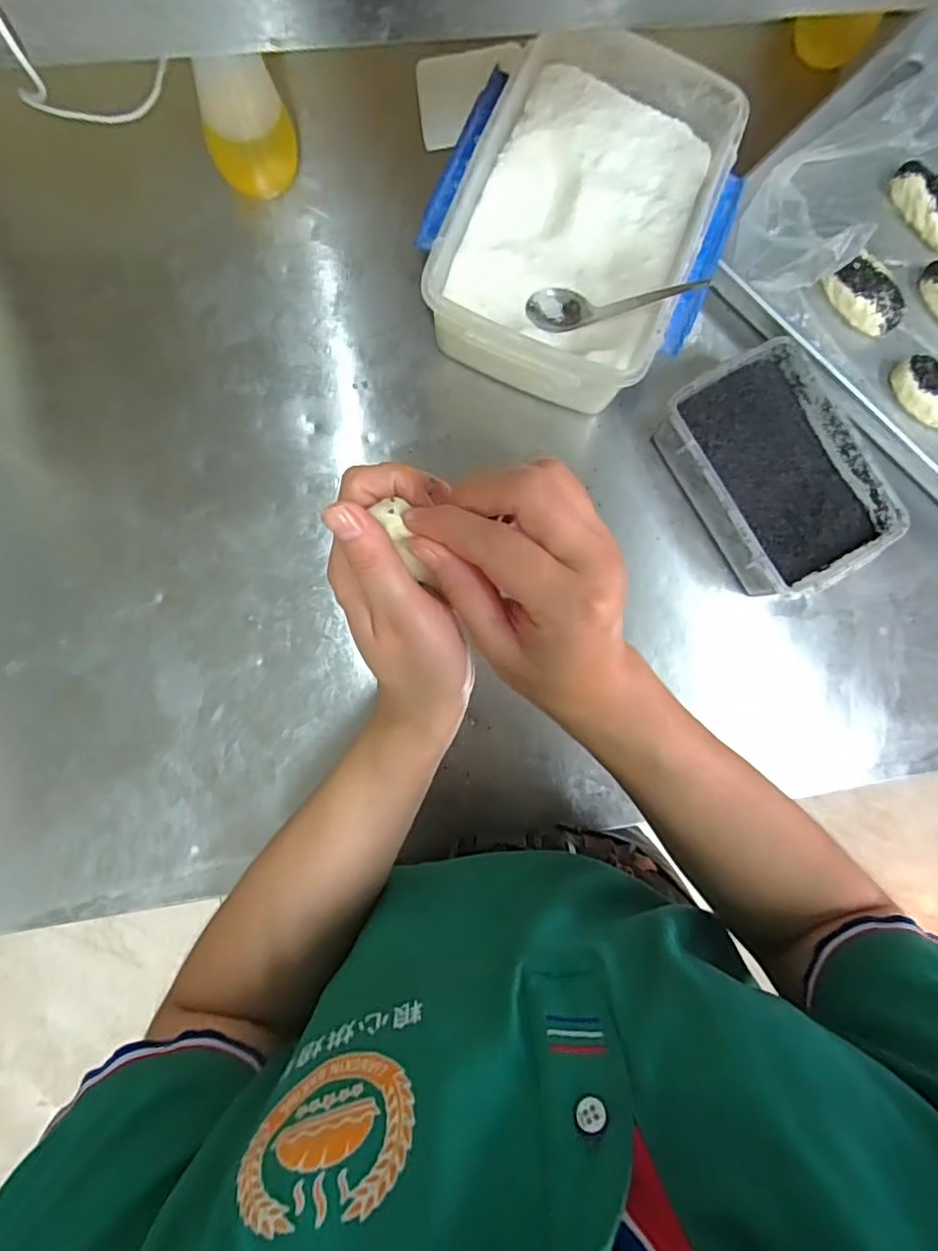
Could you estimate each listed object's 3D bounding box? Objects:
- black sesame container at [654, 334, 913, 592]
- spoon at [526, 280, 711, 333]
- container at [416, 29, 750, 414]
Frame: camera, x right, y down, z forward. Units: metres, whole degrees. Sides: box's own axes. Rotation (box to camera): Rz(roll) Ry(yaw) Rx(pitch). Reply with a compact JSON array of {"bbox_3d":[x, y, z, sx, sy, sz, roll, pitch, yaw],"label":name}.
[{"bbox_3d":[0.284,-0.140,0.576,0.162,0.066,0.214,-29,85,-8],"label":"black sesame container"},{"bbox_3d":[0.128,-0.290,0.555,0.158,0.023,0.034,8,80,32],"label":"spoon"},{"bbox_3d":[0.103,-0.362,0.577,0.245,0.101,0.318,21,82,-2],"label":"container"}]

